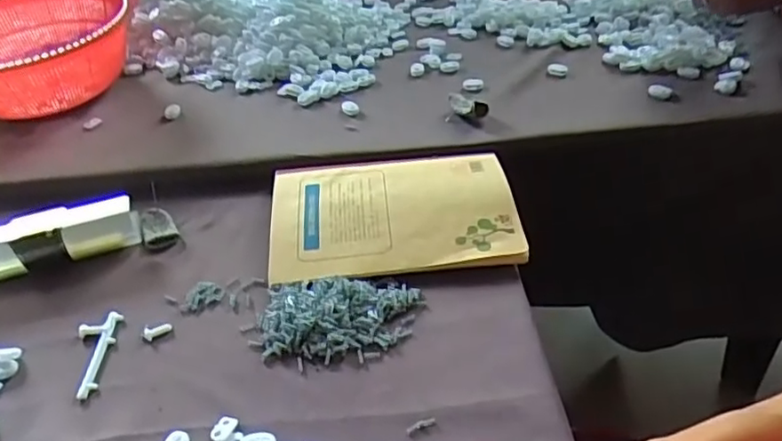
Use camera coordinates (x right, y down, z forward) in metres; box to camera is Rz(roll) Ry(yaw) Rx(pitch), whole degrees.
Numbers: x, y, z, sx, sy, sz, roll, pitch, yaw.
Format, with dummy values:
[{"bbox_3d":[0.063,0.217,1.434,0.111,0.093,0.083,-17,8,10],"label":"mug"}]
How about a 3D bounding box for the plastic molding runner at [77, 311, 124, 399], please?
[{"bbox_3d":[-0.221,0.098,0.463,0.029,0.005,0.073,-5,41,1],"label":"plastic molding runner"}]

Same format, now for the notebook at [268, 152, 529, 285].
[{"bbox_3d":[-0.001,-0.012,0.544,0.207,0.011,0.139,-6,41,0],"label":"notebook"}]

